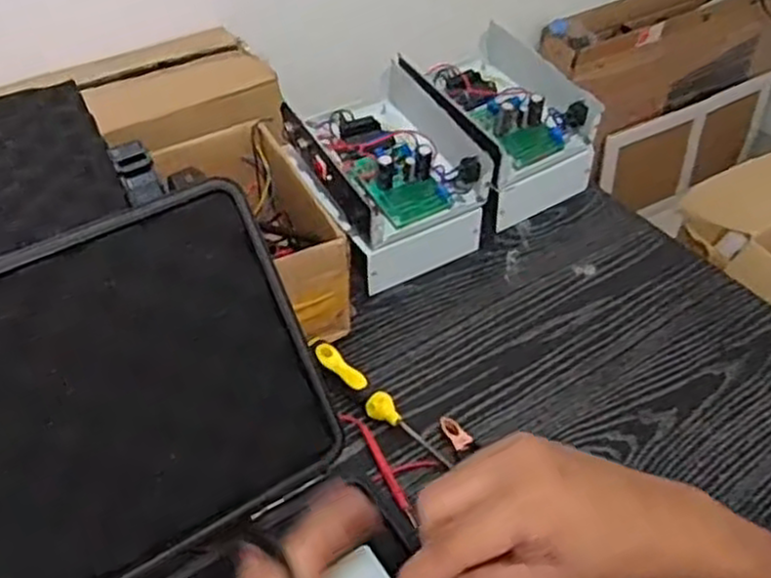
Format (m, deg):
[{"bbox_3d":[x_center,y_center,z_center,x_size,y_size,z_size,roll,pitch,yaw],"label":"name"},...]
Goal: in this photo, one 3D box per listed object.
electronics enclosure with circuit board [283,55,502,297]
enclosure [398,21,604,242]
[{"bbox_3d":[0.003,-0.130,0.835,0.172,0.128,0.208,-24,51,-22],"label":"electronics enclosure with circuit board"},{"bbox_3d":[0.127,-0.189,0.893,0.163,0.132,0.206,-24,51,-22],"label":"enclosure"}]

